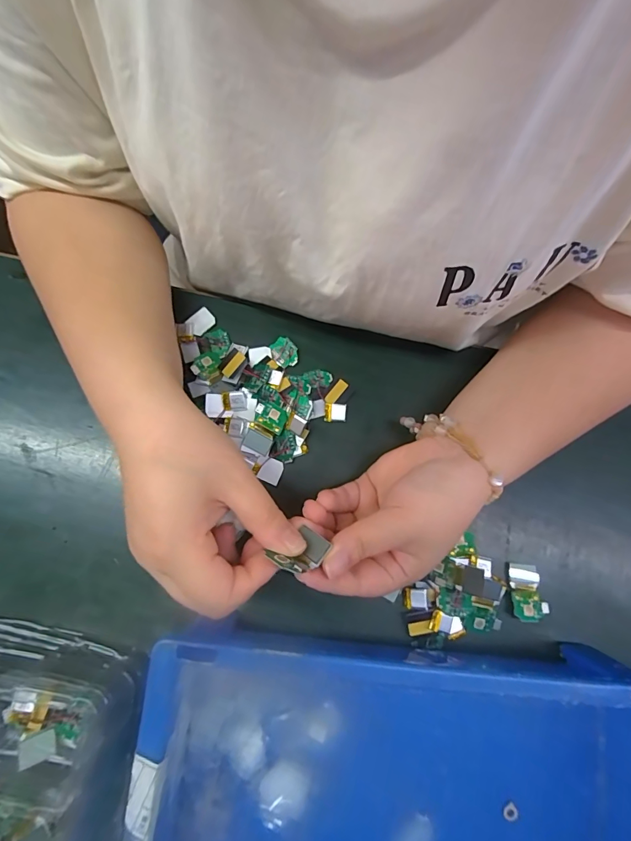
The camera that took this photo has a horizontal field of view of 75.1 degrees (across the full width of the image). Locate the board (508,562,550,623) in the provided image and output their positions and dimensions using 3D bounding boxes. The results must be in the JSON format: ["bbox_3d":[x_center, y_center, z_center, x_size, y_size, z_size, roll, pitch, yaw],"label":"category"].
[{"bbox_3d":[0.154,0.125,0.301,0.024,0.010,0.038,-7,80,-2],"label":"board"}]

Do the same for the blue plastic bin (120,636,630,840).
[{"bbox_3d":[0.051,0.250,0.248,0.303,0.074,0.201,2,80,-1],"label":"blue plastic bin"}]

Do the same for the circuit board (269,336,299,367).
[{"bbox_3d":[-0.026,-0.056,0.336,0.021,0.005,0.024,-15,80,-4],"label":"circuit board"}]

